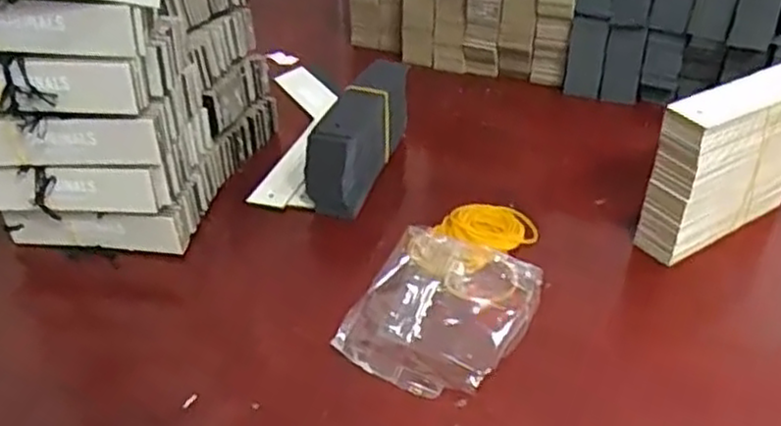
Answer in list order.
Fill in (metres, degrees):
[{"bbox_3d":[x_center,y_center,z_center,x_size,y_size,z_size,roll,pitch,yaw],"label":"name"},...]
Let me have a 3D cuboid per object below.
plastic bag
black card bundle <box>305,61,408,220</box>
[{"bbox_3d":[0.033,0.057,0.451,0.103,0.038,0.109,16,41,20],"label":"plastic bag"},{"bbox_3d":[-0.023,-0.063,0.582,0.039,0.066,0.145,12,40,15],"label":"black card bundle"}]

